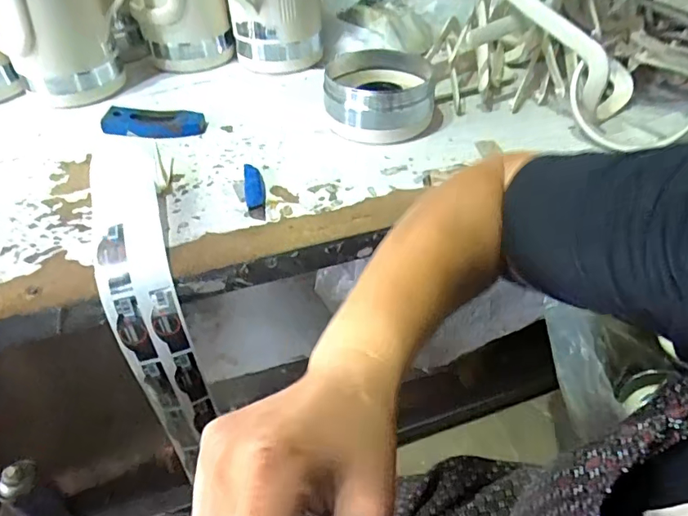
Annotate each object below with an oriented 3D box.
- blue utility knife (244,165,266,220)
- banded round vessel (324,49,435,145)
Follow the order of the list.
[{"bbox_3d":[-0.109,-0.084,0.610,0.023,0.015,0.105,-10,43,-8],"label":"blue utility knife"},{"bbox_3d":[0.053,-0.241,0.736,0.159,0.079,0.156,0,42,3],"label":"banded round vessel"}]

